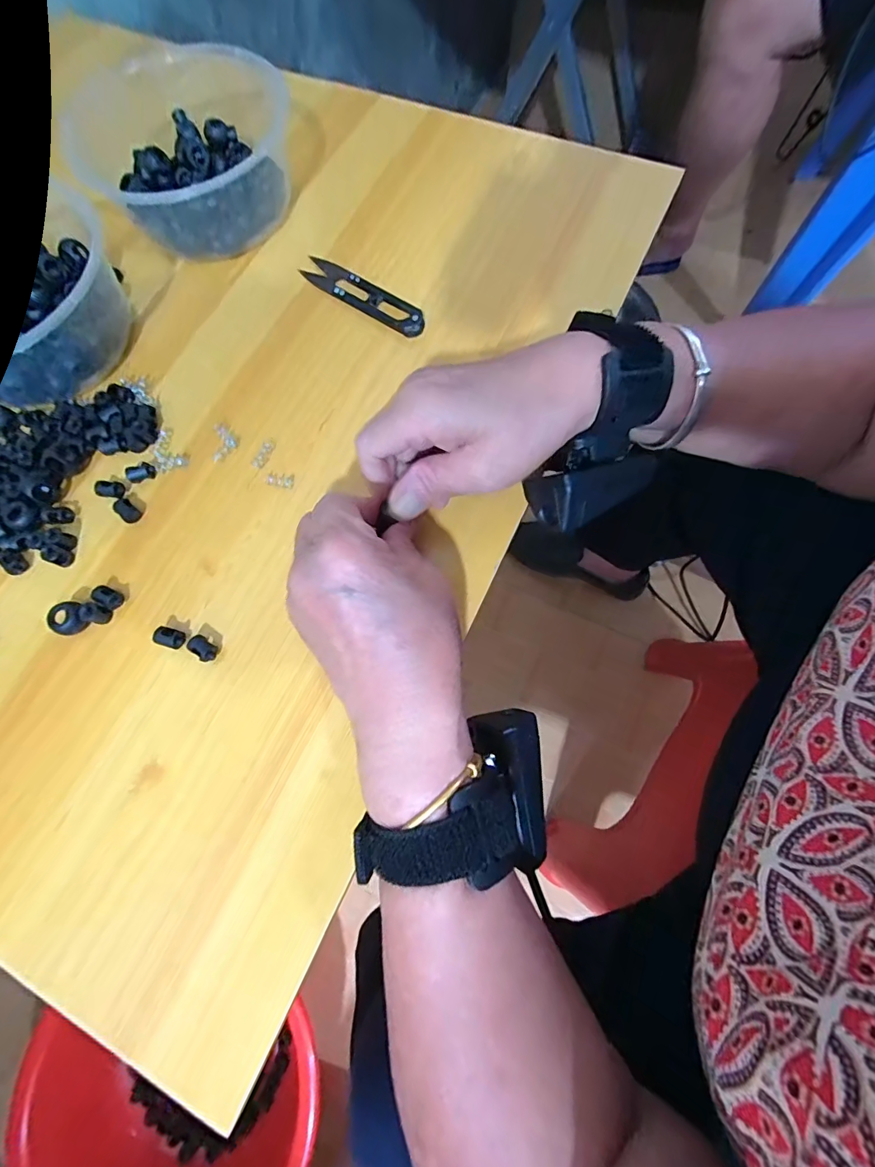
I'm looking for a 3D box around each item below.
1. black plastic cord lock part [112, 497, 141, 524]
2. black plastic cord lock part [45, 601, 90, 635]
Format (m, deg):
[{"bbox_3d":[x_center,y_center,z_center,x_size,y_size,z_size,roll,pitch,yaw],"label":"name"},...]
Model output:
[{"bbox_3d":[-0.177,-0.042,0.255,0.015,0.008,0.009,42,79,14],"label":"black plastic cord lock part"},{"bbox_3d":[-0.193,0.018,0.236,0.016,0.013,0.016,-1,72,3],"label":"black plastic cord lock part"}]

